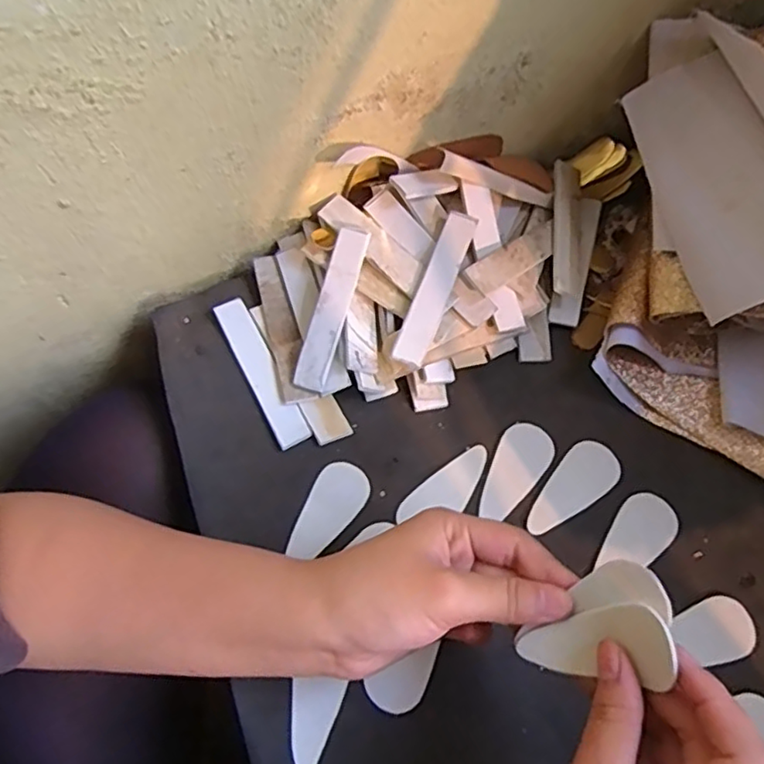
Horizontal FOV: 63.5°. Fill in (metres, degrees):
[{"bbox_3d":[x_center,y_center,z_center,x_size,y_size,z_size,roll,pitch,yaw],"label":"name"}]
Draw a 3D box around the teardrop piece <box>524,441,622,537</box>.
[{"bbox_3d":[0.112,0.063,0.369,0.069,0.004,0.031,-34,71,-13],"label":"teardrop piece"}]

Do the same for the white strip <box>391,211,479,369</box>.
[{"bbox_3d":[0.034,-0.059,0.382,0.020,0.005,0.104,23,77,-1],"label":"white strip"}]

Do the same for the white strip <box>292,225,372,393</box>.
[{"bbox_3d":[-0.032,-0.046,0.387,0.021,0.005,0.103,16,83,7],"label":"white strip"}]

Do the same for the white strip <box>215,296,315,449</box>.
[{"bbox_3d":[-0.077,-0.008,0.395,0.021,0.006,0.106,-26,69,-10],"label":"white strip"}]

